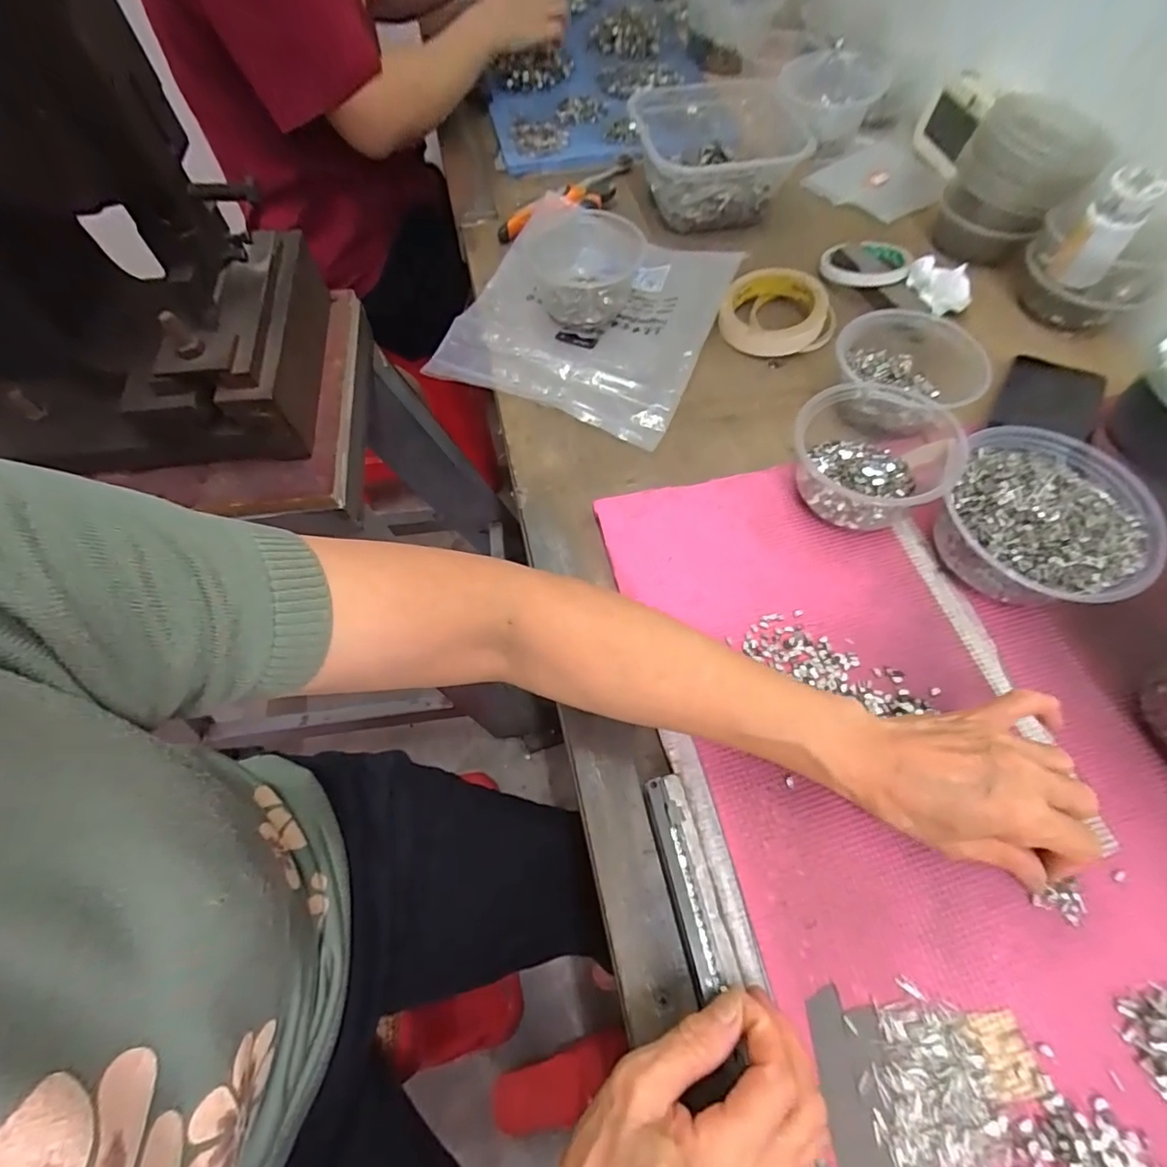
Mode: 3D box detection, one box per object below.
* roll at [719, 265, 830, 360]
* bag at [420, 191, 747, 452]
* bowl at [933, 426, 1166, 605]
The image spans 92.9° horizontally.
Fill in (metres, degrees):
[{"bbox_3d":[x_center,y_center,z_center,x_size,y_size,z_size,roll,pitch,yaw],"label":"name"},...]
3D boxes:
[{"bbox_3d":[0.184,-0.267,0.541,0.094,0.034,0.096,15,64,10],"label":"roll"},{"bbox_3d":[0.005,-0.278,0.544,0.238,0.048,0.262,20,65,12],"label":"bag"},{"bbox_3d":[0.322,-0.044,0.395,0.123,0.061,0.134,-1,62,2],"label":"bowl"}]

